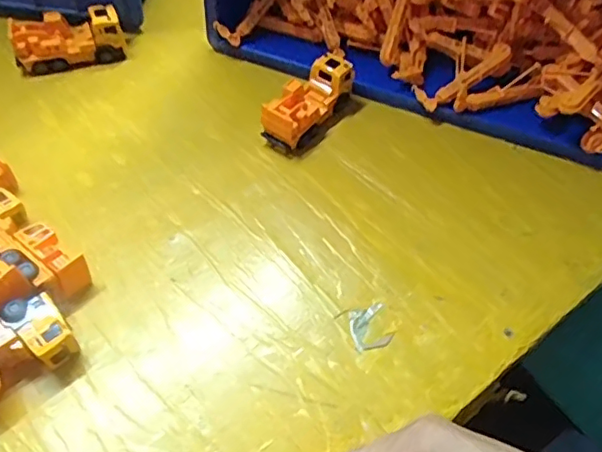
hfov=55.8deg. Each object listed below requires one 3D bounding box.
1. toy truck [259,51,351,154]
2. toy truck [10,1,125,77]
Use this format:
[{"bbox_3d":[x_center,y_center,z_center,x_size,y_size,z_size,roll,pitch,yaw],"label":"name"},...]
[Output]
[{"bbox_3d":[0.008,-0.115,0.529,0.041,0.044,0.100,28,57,15],"label":"toy truck"},{"bbox_3d":[-0.230,-0.185,0.564,0.102,0.046,0.032,-16,57,-16],"label":"toy truck"}]

